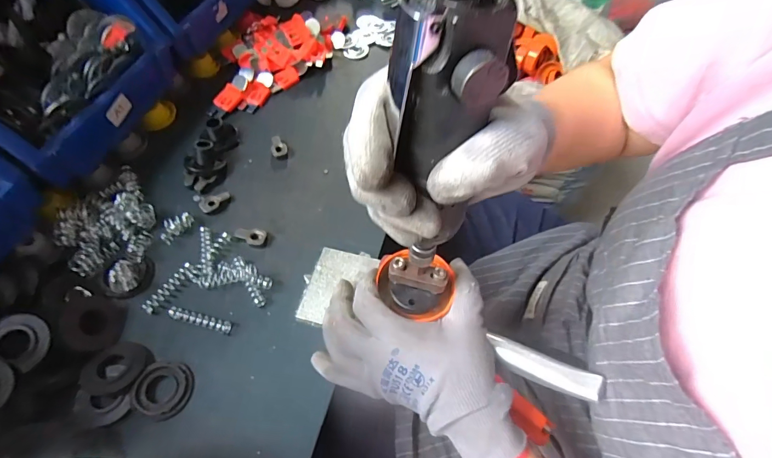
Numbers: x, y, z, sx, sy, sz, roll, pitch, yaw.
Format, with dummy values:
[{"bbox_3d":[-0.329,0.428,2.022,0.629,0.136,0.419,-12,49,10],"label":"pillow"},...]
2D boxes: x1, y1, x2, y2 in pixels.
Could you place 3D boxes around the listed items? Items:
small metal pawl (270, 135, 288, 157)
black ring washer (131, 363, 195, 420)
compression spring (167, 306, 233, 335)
[{"bbox_3d":[-0.123,-0.095,0.453,0.018,0.008,0.030,-14,61,-11],"label":"small metal pawl"},{"bbox_3d":[-0.176,0.125,0.309,0.045,0.008,0.041,2,59,-3],"label":"black ring washer"},{"bbox_3d":[-0.161,0.079,0.341,0.055,0.008,0.011,13,59,5],"label":"compression spring"}]

